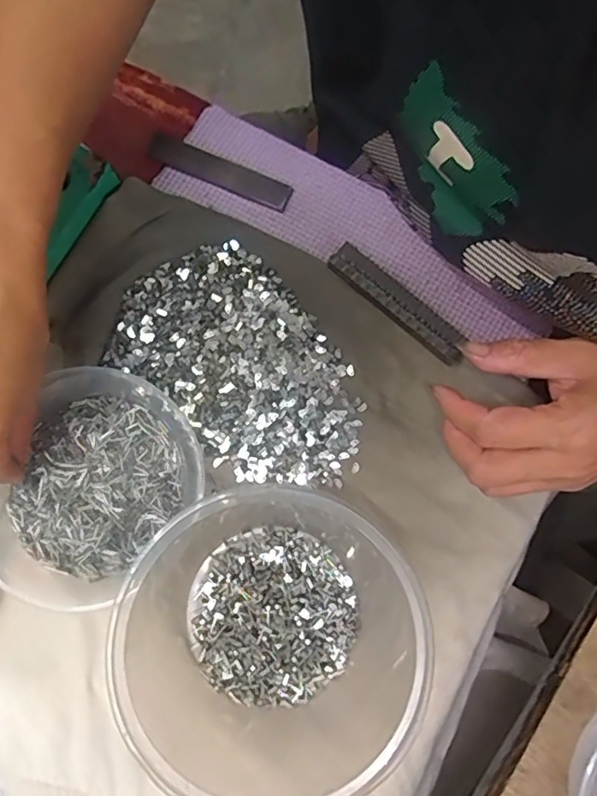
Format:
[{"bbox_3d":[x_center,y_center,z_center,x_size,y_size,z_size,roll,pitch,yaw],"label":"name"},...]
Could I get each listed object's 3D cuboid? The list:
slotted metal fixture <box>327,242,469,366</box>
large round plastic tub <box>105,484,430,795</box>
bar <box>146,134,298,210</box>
[{"bbox_3d":[0.061,-0.058,0.352,0.097,0.012,0.020,41,82,7],"label":"slotted metal fixture"},{"bbox_3d":[-0.014,0.123,0.292,0.131,0.084,0.136,0,80,0],"label":"large round plastic tub"},{"bbox_3d":[-0.051,-0.148,0.370,0.097,0.005,0.021,25,80,4],"label":"bar"}]

